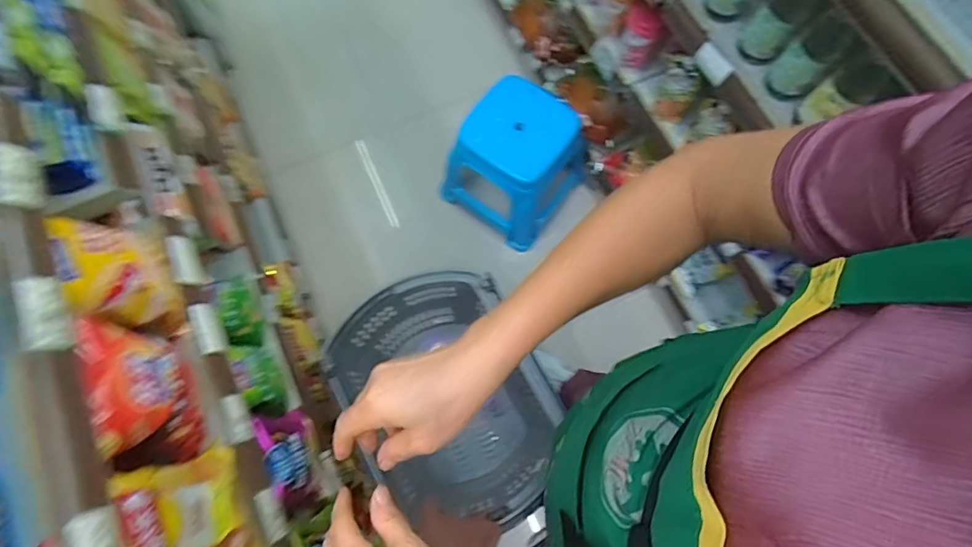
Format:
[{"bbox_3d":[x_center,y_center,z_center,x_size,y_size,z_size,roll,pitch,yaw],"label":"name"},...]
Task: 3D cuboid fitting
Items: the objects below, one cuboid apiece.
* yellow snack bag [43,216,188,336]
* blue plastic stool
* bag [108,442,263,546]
[{"bbox_3d":[-0.429,-0.003,0.589,0.058,0.144,0.134,-25,75,-8],"label":"yellow snack bag"},{"bbox_3d":[0.091,-0.313,1.383,0.300,0.351,0.328,37,76,10],"label":"blue plastic stool"},{"bbox_3d":[-0.309,0.269,0.517,0.050,0.137,0.150,-20,78,19],"label":"bag"}]

